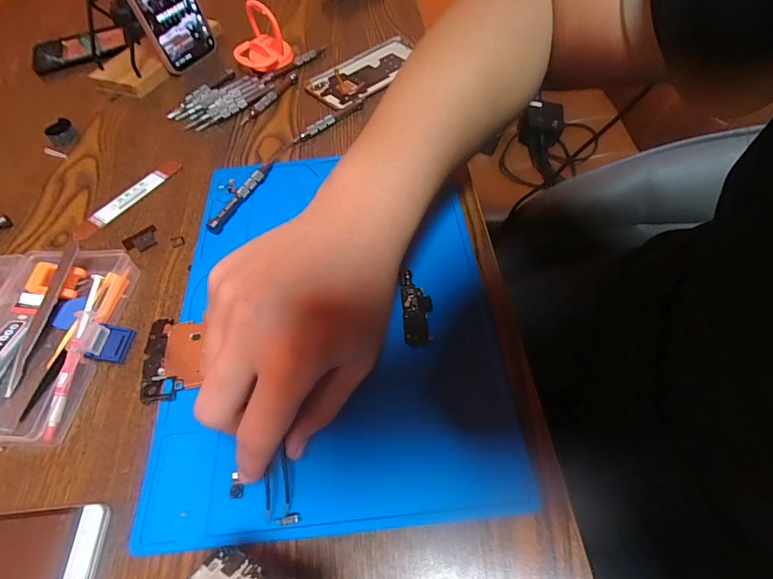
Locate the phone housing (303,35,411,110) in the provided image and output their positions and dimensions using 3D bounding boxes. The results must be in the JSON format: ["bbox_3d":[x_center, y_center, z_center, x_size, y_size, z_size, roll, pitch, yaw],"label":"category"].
[{"bbox_3d":[-0.018,-0.264,0.490,0.153,0.010,0.076,-35,61,-18],"label":"phone housing"}]

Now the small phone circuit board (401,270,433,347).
[{"bbox_3d":[0.023,0.013,0.303,0.021,0.005,0.062,-4,56,2],"label":"small phone circuit board"}]

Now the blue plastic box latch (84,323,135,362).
[{"bbox_3d":[-0.200,0.039,0.297,0.023,0.005,0.029,18,53,-20],"label":"blue plastic box latch"}]

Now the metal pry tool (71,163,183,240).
[{"bbox_3d":[-0.248,-0.089,0.392,0.020,0.004,0.116,31,64,16],"label":"metal pry tool"}]

